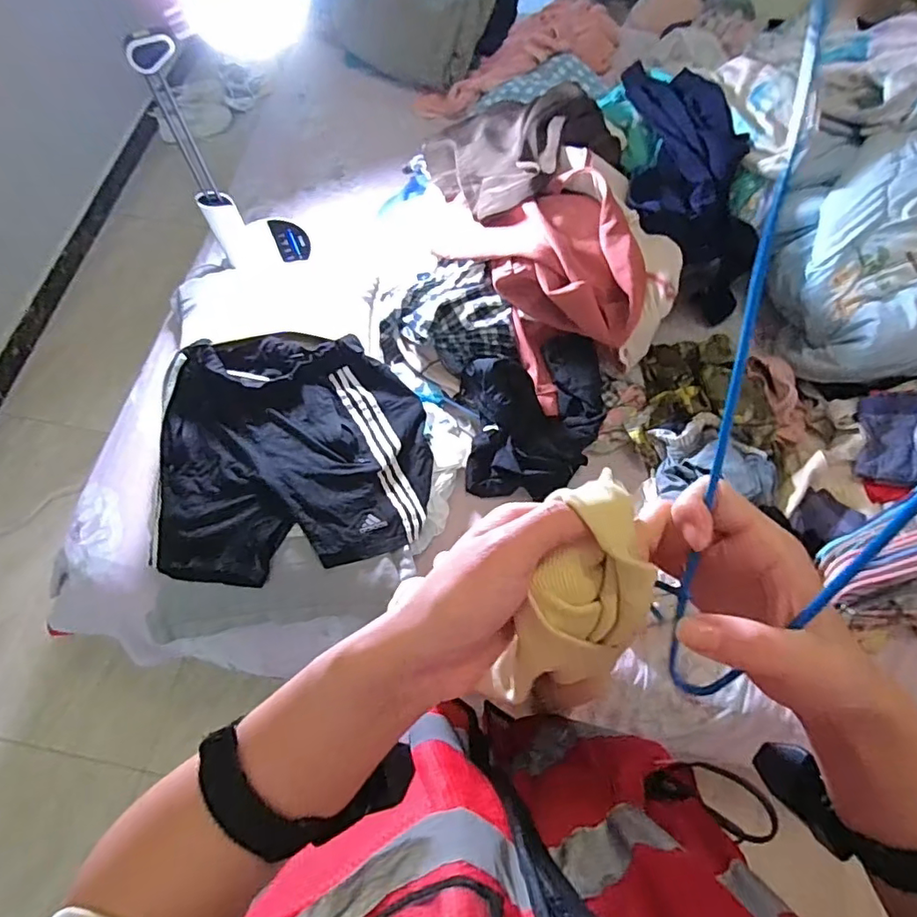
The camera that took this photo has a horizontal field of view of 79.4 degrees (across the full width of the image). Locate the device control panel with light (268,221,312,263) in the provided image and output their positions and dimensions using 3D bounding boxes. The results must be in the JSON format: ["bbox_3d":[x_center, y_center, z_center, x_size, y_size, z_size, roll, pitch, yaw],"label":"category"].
[{"bbox_3d":[-0.374,-0.491,1.233,0.068,0.010,0.140,-22,70,-10],"label":"device control panel with light"}]

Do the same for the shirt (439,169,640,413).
[{"bbox_3d":[0.166,-0.322,0.979,0.247,0.228,0.350,-27,71,-11],"label":"shirt"}]

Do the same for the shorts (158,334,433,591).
[{"bbox_3d":[-0.278,-0.008,0.926,0.449,0.121,0.411,-2,68,-2],"label":"shorts"}]

